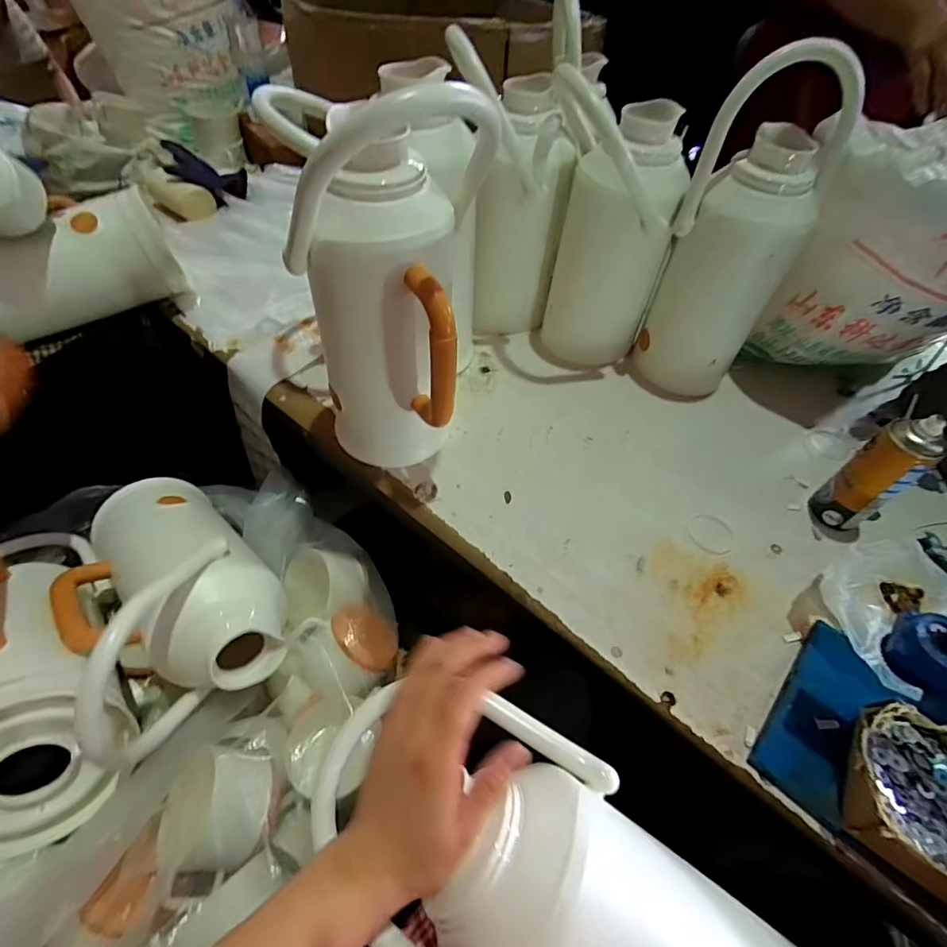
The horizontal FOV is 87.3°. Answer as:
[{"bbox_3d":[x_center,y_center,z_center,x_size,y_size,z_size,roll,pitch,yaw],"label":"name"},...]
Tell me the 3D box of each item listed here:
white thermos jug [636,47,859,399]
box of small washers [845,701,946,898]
[{"bbox_3d":[0.388,-0.333,0.730,0.156,0.438,0.163,32,54,20],"label":"white thermos jug"},{"bbox_3d":[0.404,0.294,0.455,0.121,0.055,0.136,33,57,20],"label":"box of small washers"}]

